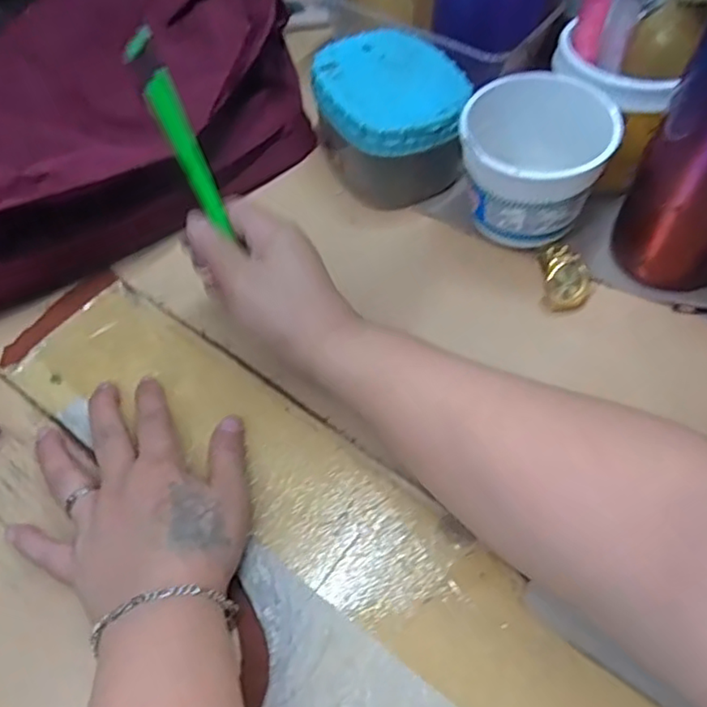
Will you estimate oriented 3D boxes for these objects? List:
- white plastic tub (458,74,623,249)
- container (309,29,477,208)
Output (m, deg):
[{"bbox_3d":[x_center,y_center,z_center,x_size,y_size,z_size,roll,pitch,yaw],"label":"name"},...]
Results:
[{"bbox_3d":[0.114,-0.120,0.411,0.087,0.087,0.090,0,56,0],"label":"white plastic tub"},{"bbox_3d":[0.025,-0.161,0.449,0.099,0.071,0.120,-9,56,-6],"label":"container"}]

